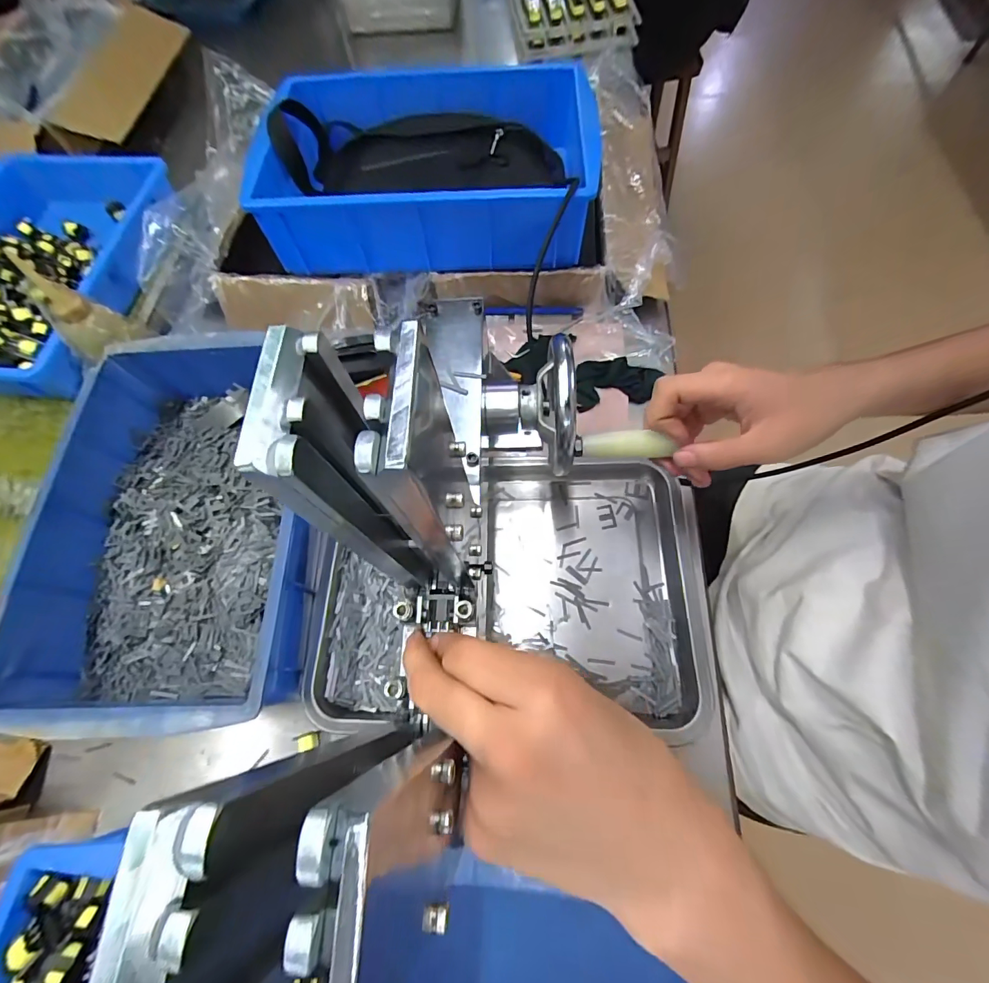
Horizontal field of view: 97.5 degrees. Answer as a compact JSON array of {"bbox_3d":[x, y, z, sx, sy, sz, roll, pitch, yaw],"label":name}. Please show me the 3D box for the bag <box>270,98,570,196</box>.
[{"bbox_3d":[-0.081,-0.399,0.510,0.313,0.082,0.095,-3,67,2],"label":"bag"}]

